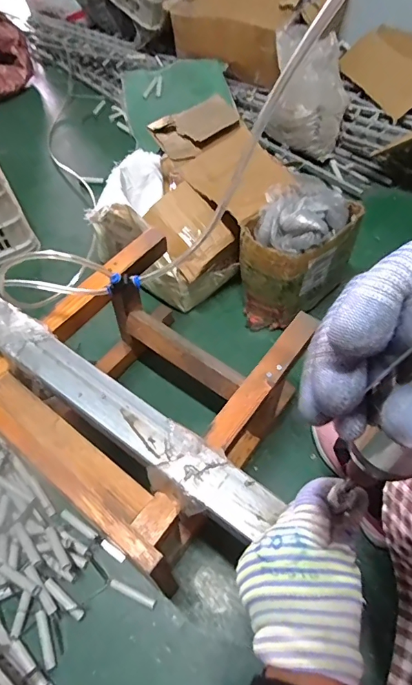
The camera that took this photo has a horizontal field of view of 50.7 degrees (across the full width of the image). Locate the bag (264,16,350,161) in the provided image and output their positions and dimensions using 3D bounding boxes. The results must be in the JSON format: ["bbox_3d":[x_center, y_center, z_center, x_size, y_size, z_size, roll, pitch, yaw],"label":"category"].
[{"bbox_3d":[0.291,-0.712,1.230,0.222,0.206,0.250,12,58,9],"label":"bag"}]

